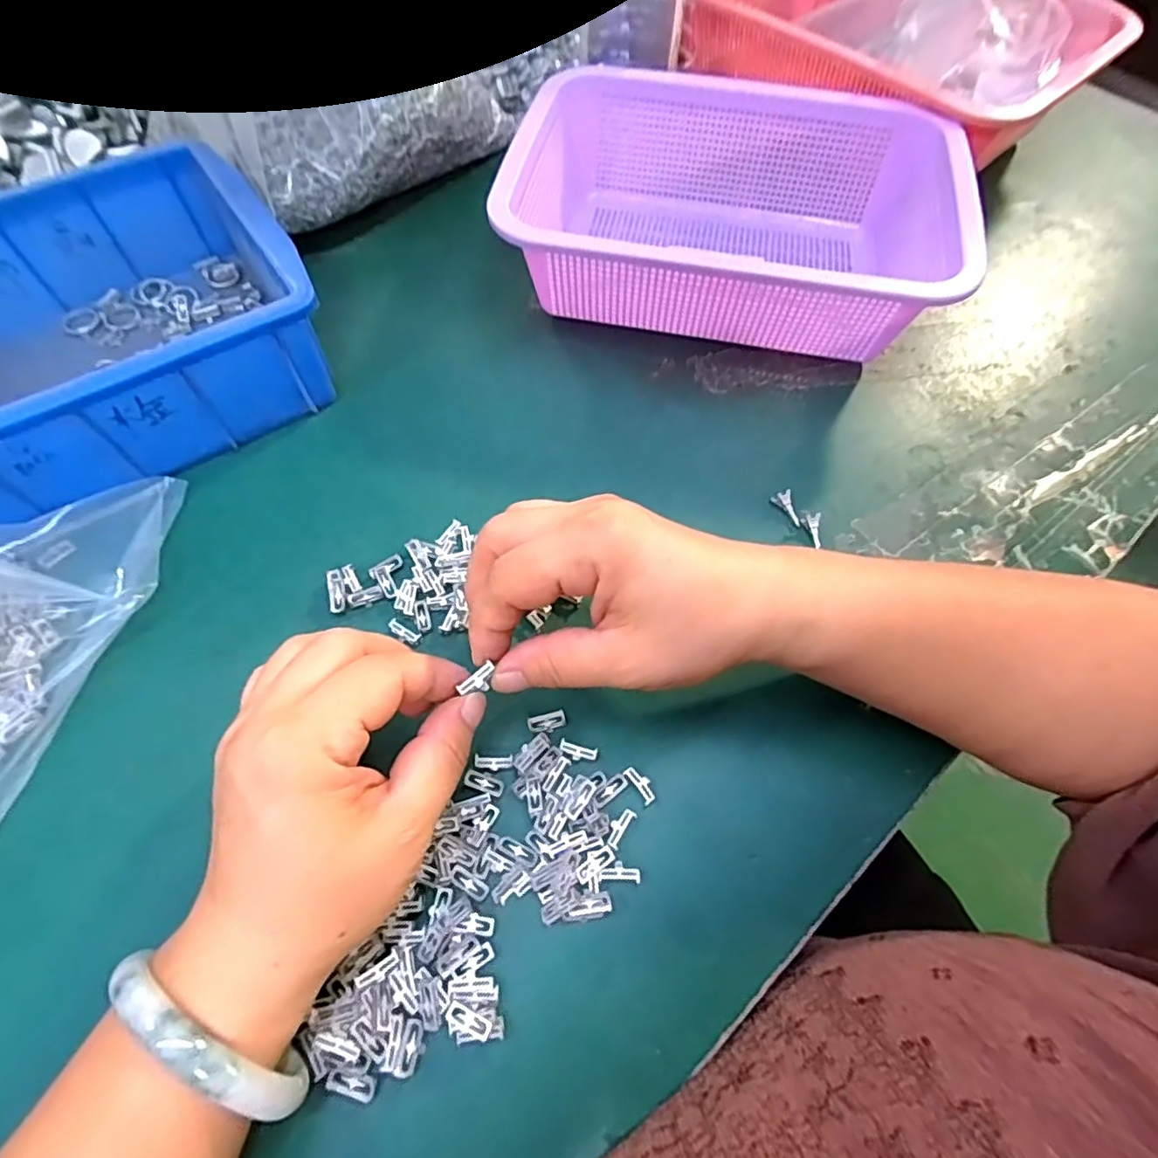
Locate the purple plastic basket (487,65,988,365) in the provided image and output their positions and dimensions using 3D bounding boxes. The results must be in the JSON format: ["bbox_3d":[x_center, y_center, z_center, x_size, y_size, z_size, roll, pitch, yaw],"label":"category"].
[{"bbox_3d":[0.094,-0.233,0.383,0.257,0.076,0.178,14,62,5],"label":"purple plastic basket"}]

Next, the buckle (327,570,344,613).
[{"bbox_3d":[-0.119,0.006,0.295,0.007,0.006,0.022,-12,63,-9],"label":"buckle"}]

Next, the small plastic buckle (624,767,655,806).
[{"bbox_3d":[0.026,0.087,0.255,0.007,0.005,0.017,-32,69,-17],"label":"small plastic buckle"}]

